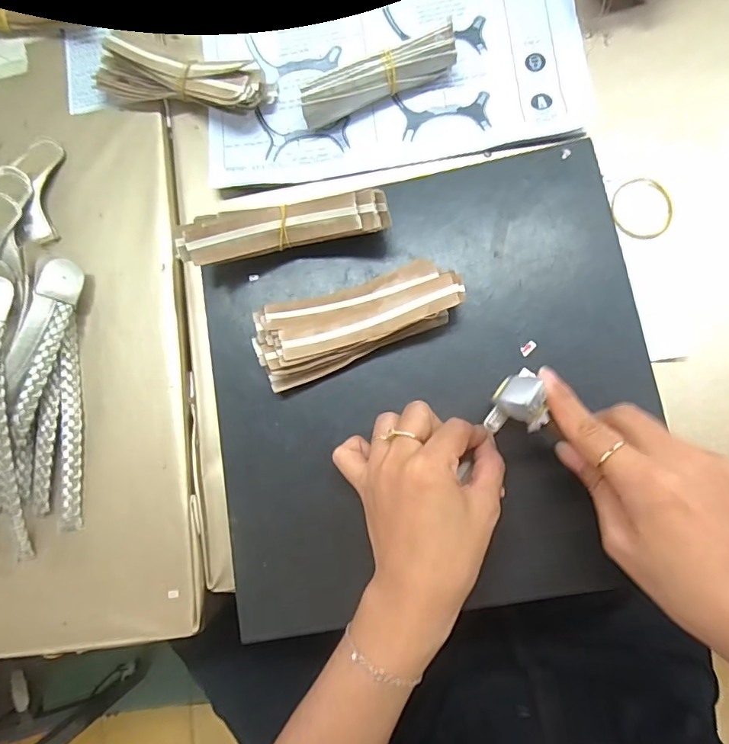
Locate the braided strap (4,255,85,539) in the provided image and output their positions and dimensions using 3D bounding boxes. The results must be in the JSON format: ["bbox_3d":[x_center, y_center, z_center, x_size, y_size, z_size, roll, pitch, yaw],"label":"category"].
[{"bbox_3d":[-0.241,0.015,0.363,0.040,0.035,0.198,-4,82,5],"label":"braided strap"}]

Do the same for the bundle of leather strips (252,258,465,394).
[{"bbox_3d":[-0.006,-0.037,0.331,0.140,0.028,0.056,-20,81,2],"label":"bundle of leather strips"}]

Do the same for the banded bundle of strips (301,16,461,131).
[{"bbox_3d":[0.010,-0.229,0.376,0.123,0.032,0.031,-20,81,2],"label":"banded bundle of strips"}]

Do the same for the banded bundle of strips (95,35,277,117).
[{"bbox_3d":[-0.149,-0.237,0.391,0.144,0.034,0.040,15,84,7],"label":"banded bundle of strips"}]

